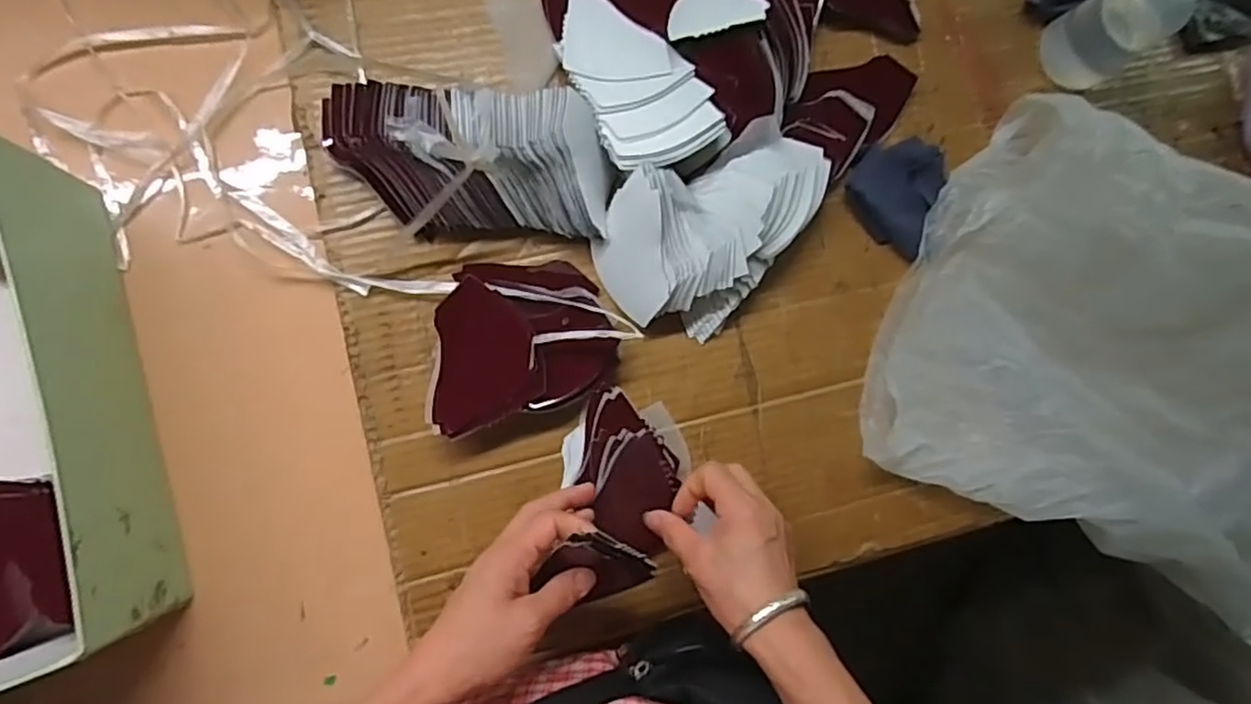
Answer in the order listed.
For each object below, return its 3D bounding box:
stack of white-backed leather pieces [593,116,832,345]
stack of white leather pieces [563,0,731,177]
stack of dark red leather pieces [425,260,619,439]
[{"bbox_3d":[0.065,-0.101,0.493,0.120,0.058,0.176,39,81,-3],"label":"stack of white-backed leather pieces"},{"bbox_3d":[0.003,-0.205,0.493,0.083,0.048,0.164,-27,89,-9],"label":"stack of white leather pieces"},{"bbox_3d":[-0.073,-0.007,0.473,0.128,0.038,0.117,-4,85,-8],"label":"stack of dark red leather pieces"}]

